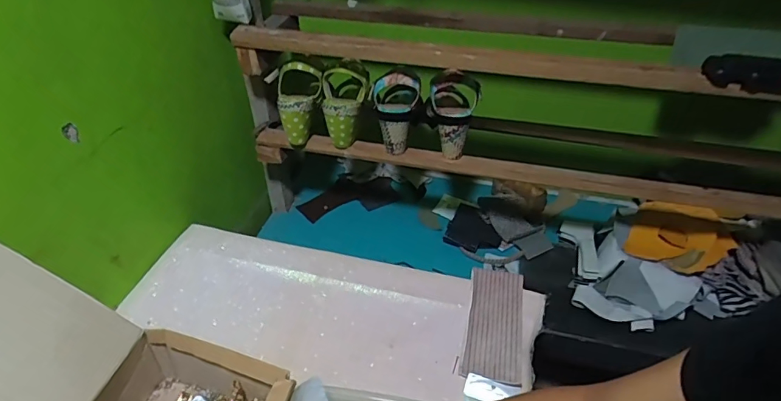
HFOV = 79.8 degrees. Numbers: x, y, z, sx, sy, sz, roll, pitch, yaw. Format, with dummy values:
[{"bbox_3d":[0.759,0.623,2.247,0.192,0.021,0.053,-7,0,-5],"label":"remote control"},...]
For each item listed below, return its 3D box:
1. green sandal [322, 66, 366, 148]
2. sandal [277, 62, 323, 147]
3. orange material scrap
[{"bbox_3d":[-0.079,-0.167,0.826,0.078,0.138,0.084,-2,39,-5],"label":"green sandal"},{"bbox_3d":[-0.173,-0.167,0.820,0.086,0.146,0.061,10,13,11],"label":"sandal"},{"bbox_3d":[0.553,0.067,0.889,0.172,0.026,0.146,20,64,16],"label":"orange material scrap"}]

